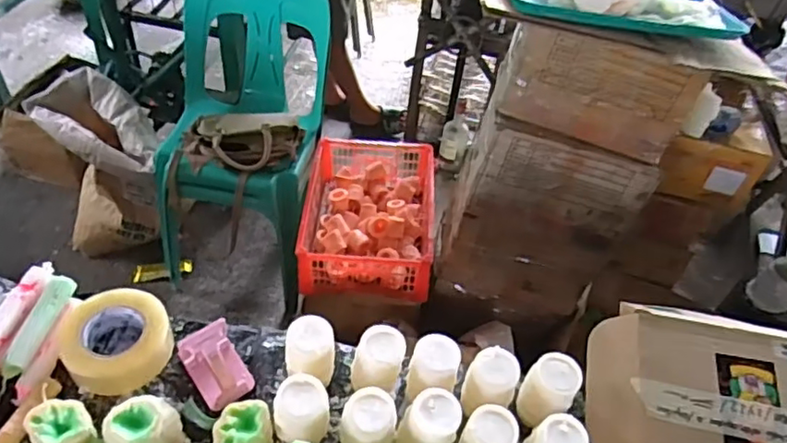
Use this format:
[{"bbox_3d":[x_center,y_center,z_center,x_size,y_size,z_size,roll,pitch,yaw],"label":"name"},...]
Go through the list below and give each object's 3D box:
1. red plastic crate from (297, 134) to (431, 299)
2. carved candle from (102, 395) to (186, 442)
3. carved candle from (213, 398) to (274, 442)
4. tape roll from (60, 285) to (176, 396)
[{"bbox_3d":[-0.059,-0.028,1.537,0.313,0.124,0.453,4,48,-3],"label":"red plastic crate"},{"bbox_3d":[-0.293,0.251,0.723,0.076,0.072,0.074,24,49,14],"label":"carved candle"},{"bbox_3d":[-0.178,0.263,0.738,0.064,0.080,0.068,4,48,-4],"label":"carved candle"},{"bbox_3d":[-0.371,0.155,0.819,0.132,0.045,0.140,4,48,-4],"label":"tape roll"}]

